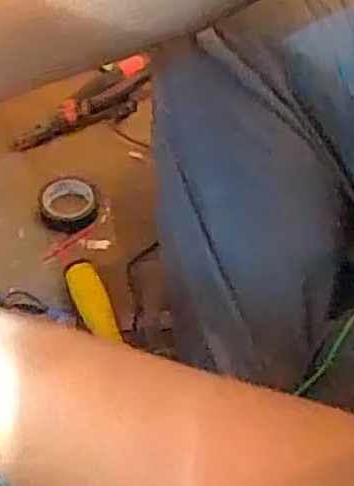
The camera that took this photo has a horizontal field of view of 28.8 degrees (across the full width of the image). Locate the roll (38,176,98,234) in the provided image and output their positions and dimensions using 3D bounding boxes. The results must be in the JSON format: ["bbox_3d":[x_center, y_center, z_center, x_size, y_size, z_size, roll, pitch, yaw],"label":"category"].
[{"bbox_3d":[-0.109,-0.037,0.692,0.058,0.023,0.059,-4,50,-2],"label":"roll"}]

